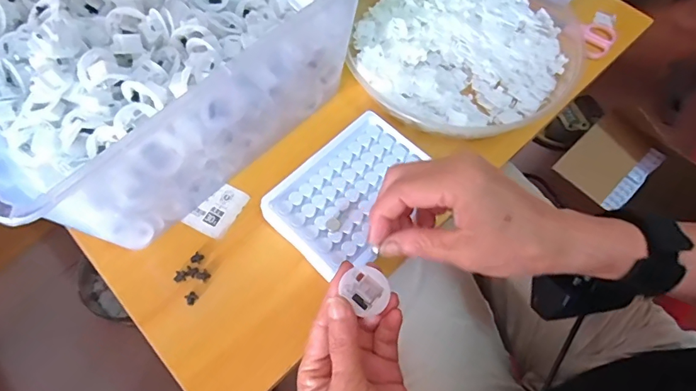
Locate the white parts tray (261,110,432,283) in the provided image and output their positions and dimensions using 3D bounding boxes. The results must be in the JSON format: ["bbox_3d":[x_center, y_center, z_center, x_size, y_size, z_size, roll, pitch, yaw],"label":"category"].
[{"bbox_3d":[0.005,-0.004,0.380,0.096,0.019,0.133,41,70,17],"label":"white parts tray"}]

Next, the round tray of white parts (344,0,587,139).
[{"bbox_3d":[0.117,-0.159,0.461,0.228,0.029,0.221,0,64,-1],"label":"round tray of white parts"}]

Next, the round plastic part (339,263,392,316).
[{"bbox_3d":[0.012,0.062,0.294,0.029,0.011,0.029,0,64,-1],"label":"round plastic part"}]

